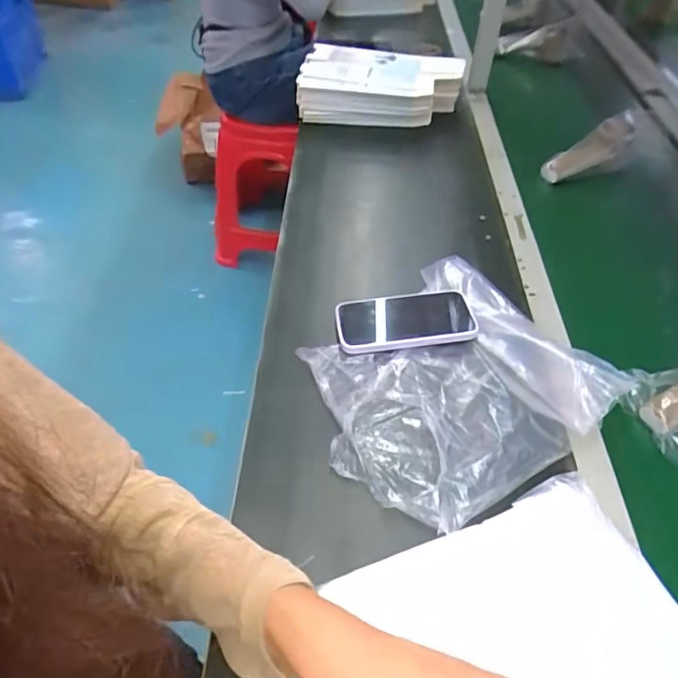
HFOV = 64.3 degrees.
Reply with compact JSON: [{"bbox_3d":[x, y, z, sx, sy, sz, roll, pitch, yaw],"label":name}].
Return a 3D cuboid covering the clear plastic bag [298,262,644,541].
[{"bbox_3d":[0.102,0.033,0.530,0.263,0.047,0.244,-25,54,-24],"label":"clear plastic bag"}]

